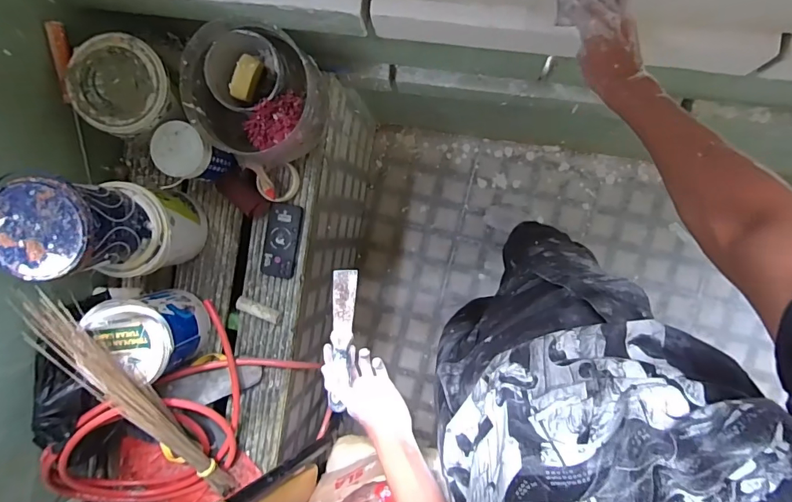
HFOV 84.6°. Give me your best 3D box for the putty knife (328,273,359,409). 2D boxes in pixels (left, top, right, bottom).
[{"bbox_3d":[-0.078,0.123,0.621,0.035,0.010,0.196,0,72,7],"label":"putty knife"}]

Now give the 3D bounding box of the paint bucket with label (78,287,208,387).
[{"bbox_3d":[-0.502,0.171,0.923,0.148,0.227,0.162,0,92,7],"label":"paint bucket with label"}]

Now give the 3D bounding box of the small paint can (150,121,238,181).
[{"bbox_3d":[-0.422,-0.202,0.927,0.106,0.161,0.100,0,92,7],"label":"small paint can"}]

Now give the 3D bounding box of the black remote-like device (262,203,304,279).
[{"bbox_3d":[-0.262,-0.022,0.998,0.085,0.017,0.169,13,94,6],"label":"black remote-like device"}]

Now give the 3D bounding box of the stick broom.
[{"bbox_3d":[-0.491,0.307,0.851,0.081,0.070,0.582,-24,117,7],"label":"stick broom"}]

